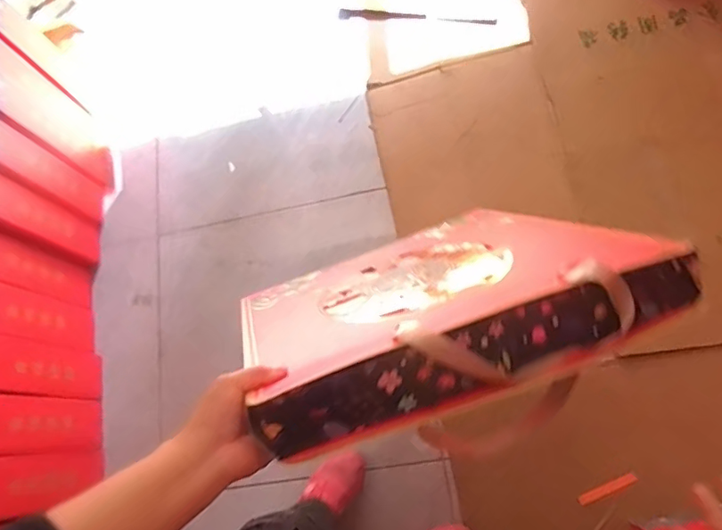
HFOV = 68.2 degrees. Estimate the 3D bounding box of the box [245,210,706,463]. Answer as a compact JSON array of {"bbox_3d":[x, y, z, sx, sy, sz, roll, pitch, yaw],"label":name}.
[{"bbox_3d":[0.073,0.032,0.640,0.414,0.384,0.079,-17,107,-9],"label":"box"}]

